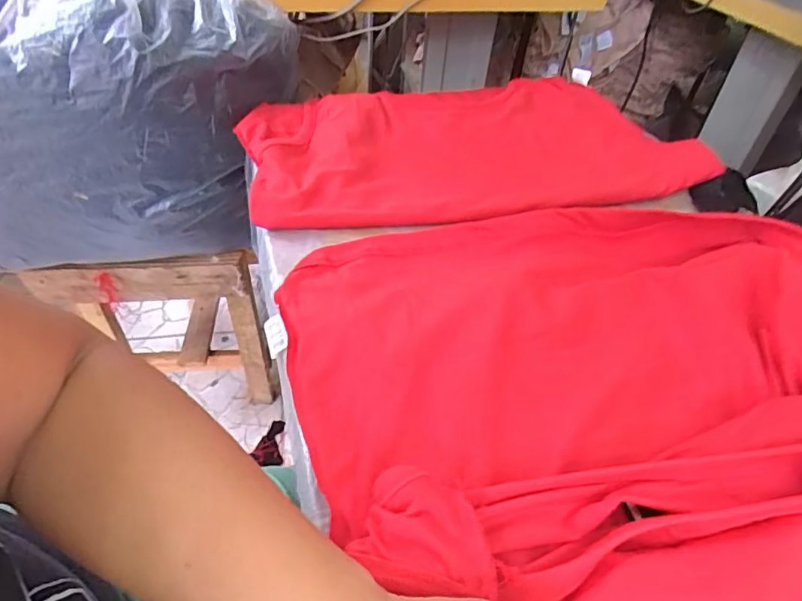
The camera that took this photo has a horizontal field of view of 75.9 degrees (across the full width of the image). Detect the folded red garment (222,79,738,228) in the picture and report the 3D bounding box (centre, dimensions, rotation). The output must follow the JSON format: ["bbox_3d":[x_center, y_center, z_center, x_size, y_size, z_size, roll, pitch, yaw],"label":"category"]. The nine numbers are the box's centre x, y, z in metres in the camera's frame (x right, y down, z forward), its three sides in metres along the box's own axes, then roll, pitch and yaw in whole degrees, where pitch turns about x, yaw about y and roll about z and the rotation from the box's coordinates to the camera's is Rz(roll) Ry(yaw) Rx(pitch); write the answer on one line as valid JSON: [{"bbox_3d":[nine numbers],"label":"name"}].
[{"bbox_3d":[0.066,-0.188,0.594,0.468,0.029,0.289,-10,45,-12],"label":"folded red garment"}]

